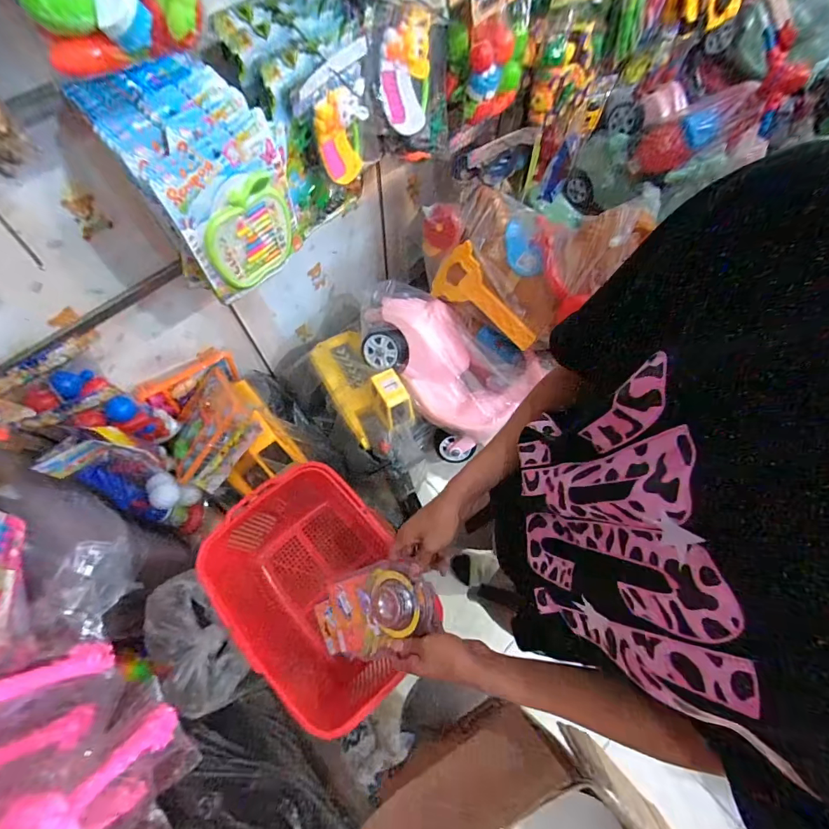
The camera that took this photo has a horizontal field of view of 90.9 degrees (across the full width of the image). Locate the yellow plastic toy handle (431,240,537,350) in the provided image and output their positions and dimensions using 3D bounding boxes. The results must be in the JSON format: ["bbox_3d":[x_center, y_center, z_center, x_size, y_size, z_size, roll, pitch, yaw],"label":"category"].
[{"bbox_3d":[0.217,-0.356,1.366,0.385,0.190,0.026,55,33,-1],"label":"yellow plastic toy handle"}]

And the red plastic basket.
[{"bbox_3d":[-0.175,0.331,0.809,0.389,0.237,0.299,43,73,15],"label":"red plastic basket"}]

